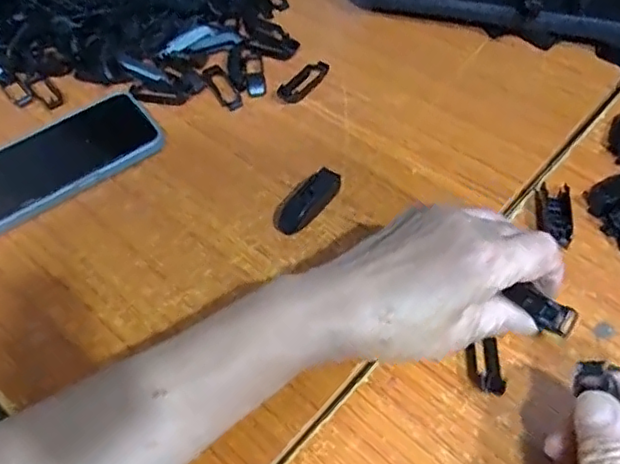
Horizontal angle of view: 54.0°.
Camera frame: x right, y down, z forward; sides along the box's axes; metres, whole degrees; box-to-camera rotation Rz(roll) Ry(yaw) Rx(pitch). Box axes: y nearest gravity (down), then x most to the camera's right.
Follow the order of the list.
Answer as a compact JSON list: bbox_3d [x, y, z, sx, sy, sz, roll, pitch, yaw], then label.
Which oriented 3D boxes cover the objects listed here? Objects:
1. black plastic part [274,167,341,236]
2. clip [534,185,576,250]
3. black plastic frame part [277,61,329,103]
[{"bbox_3d":[-0.002,-0.023,0.427,0.025,0.012,0.059,32,62,26],"label":"black plastic part"},{"bbox_3d":[0.160,-0.010,0.401,0.020,0.015,0.049,5,54,9],"label":"clip"},{"bbox_3d":[-0.003,-0.126,0.509,0.021,0.007,0.056,33,63,26],"label":"black plastic frame part"}]

